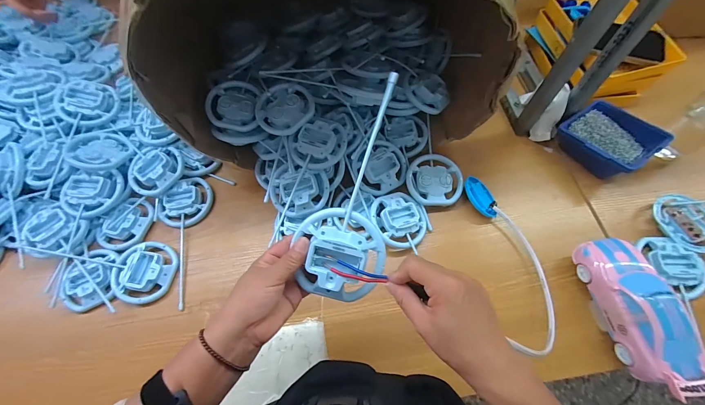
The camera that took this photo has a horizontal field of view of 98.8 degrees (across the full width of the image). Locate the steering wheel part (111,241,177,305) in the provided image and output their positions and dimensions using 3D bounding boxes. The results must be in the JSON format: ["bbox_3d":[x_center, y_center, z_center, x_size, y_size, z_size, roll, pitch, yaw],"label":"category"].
[{"bbox_3d":[-0.374,0.123,0.542,0.105,0.037,0.106,-1,65,2],"label":"steering wheel part"}]

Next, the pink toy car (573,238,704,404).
[{"bbox_3d":[0.394,0.142,0.410,0.083,0.065,0.198,-7,65,-1],"label":"pink toy car"}]

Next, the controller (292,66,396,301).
[{"bbox_3d":[0.001,-0.013,0.327,0.097,0.029,0.240,13,91,9],"label":"controller"}]

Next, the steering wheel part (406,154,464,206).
[{"bbox_3d":[0.153,-0.040,0.566,0.100,0.032,0.093,-1,65,2],"label":"steering wheel part"}]

